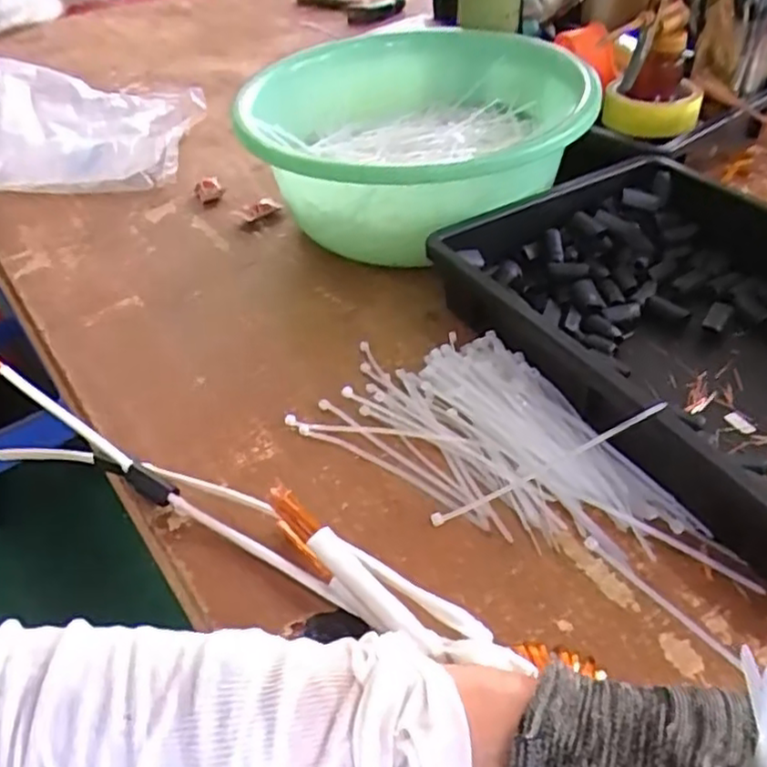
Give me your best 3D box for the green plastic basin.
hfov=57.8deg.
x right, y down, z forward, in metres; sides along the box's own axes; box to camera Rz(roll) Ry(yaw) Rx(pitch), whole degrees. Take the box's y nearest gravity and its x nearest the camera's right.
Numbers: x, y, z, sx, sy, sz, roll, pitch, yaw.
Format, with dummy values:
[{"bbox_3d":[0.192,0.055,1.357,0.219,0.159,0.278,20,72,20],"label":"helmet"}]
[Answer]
[{"bbox_3d":[0.020,-0.235,0.663,0.284,0.117,0.343,-14,44,-8],"label":"green plastic basin"}]

